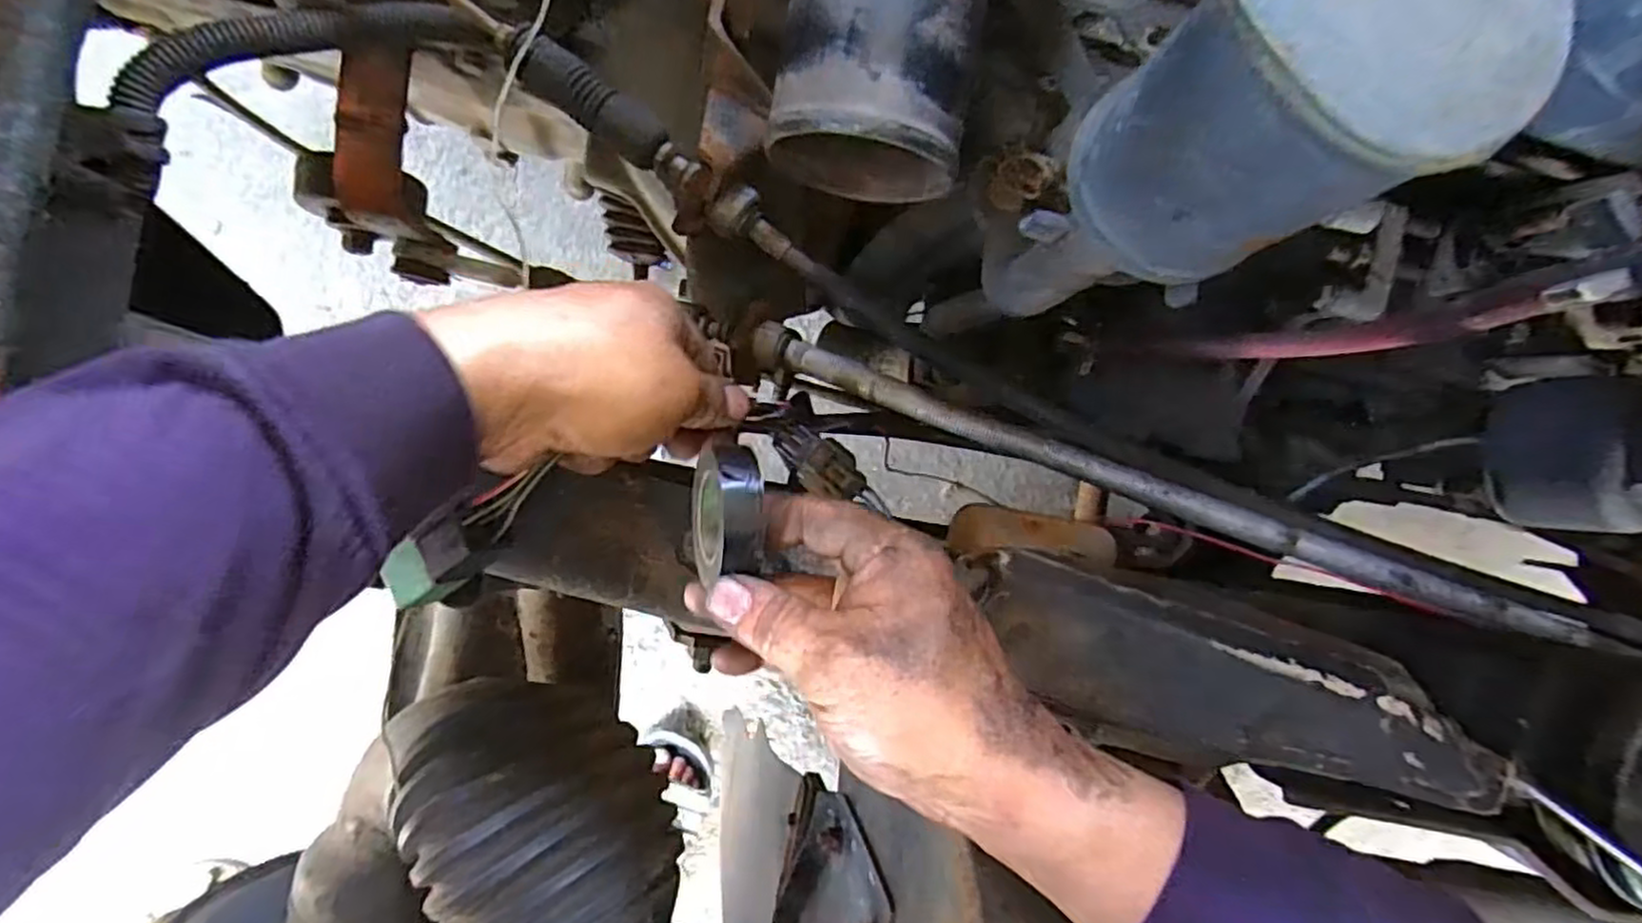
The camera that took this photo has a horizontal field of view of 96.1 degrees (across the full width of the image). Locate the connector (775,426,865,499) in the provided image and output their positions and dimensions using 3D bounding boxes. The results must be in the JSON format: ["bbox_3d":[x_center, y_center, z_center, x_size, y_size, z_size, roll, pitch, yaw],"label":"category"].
[{"bbox_3d":[-0.001,0.000,0.356,0.050,0.015,0.025,37,84,26],"label":"connector"}]

